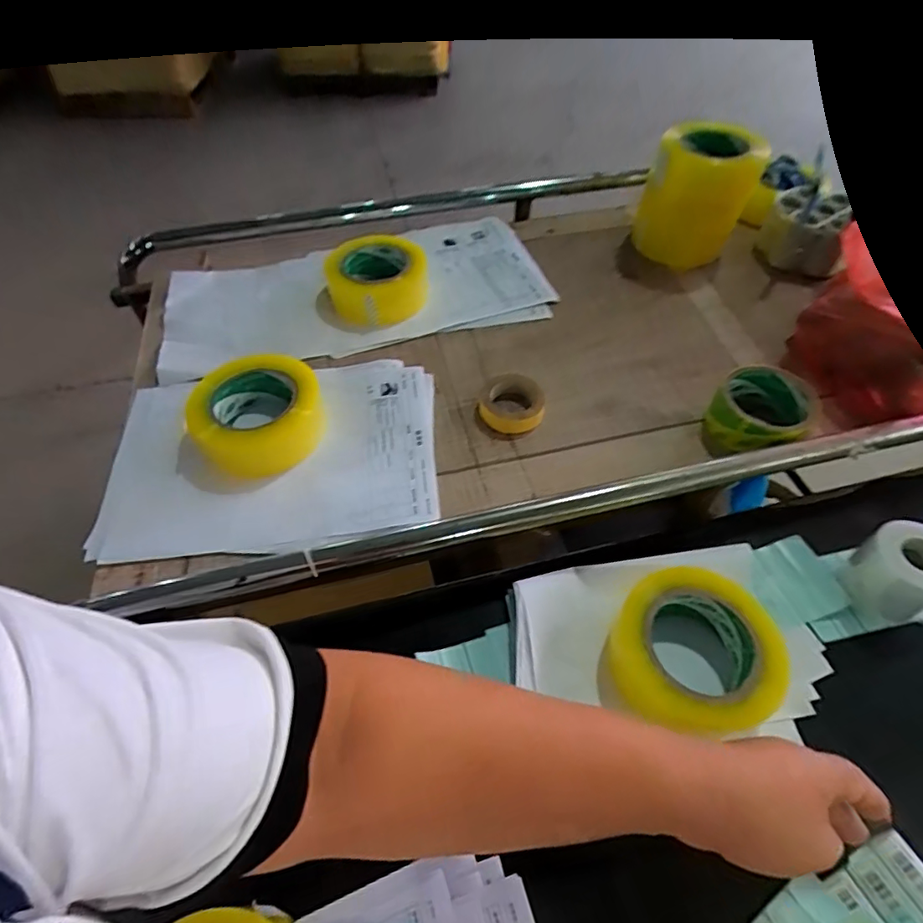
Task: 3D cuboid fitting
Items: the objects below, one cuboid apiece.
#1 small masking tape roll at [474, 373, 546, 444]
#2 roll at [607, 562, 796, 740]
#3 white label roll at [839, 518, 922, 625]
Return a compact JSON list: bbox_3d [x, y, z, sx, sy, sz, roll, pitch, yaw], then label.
[{"bbox_3d":[0.052,-0.058,0.564,0.071,0.033,0.072,0,53,1],"label":"small masking tape roll"},{"bbox_3d":[0.182,0.150,0.424,0.119,0.056,0.128,0,53,1],"label":"roll"},{"bbox_3d":[0.376,0.097,0.456,0.058,0.074,0.069,-19,55,-13],"label":"white label roll"}]

